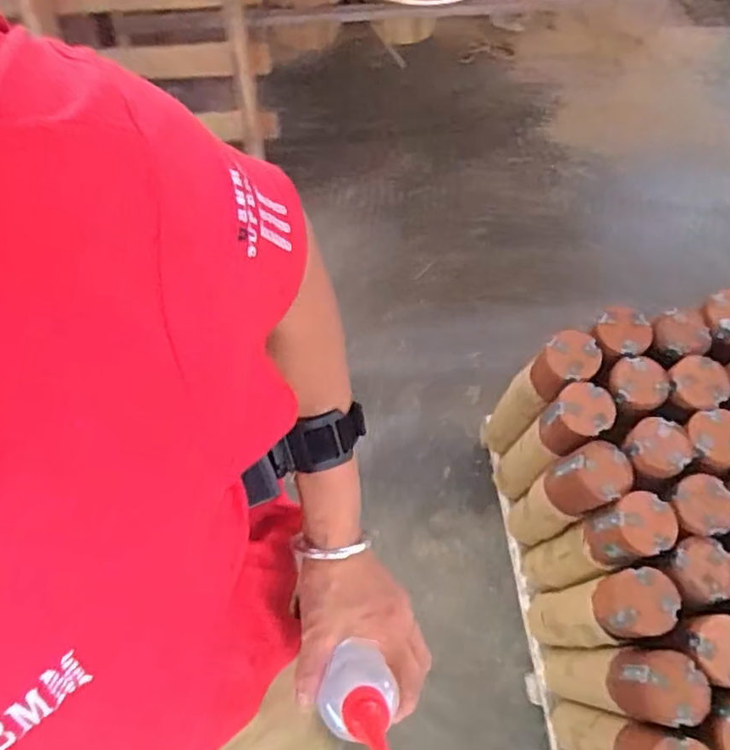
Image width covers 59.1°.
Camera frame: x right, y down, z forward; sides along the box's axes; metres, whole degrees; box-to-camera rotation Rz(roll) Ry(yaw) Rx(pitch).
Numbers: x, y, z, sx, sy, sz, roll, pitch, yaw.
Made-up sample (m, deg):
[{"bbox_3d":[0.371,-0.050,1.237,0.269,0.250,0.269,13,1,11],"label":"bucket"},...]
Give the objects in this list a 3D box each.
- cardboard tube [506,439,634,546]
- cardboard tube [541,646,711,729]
[{"bbox_3d":[0.311,0.199,1.028,0.088,0.407,0.089,-25,69,-15],"label":"cardboard tube"},{"bbox_3d":[0.350,0.431,0.922,0.097,0.416,0.089,5,65,-2],"label":"cardboard tube"}]

